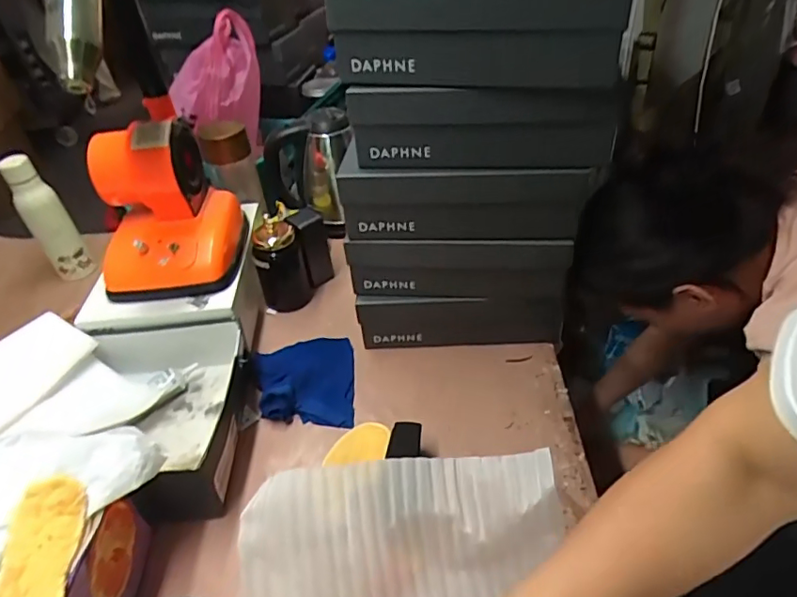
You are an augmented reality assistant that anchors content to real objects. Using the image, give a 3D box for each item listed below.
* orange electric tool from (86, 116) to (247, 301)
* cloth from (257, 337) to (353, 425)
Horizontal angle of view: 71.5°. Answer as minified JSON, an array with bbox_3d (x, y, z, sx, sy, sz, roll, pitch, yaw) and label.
[{"bbox_3d":[-0.340,-0.136,0.800,0.178,0.192,0.189,-7,40,-2],"label":"orange electric tool"},{"bbox_3d":[-0.134,0.114,0.790,0.140,0.032,0.151,-7,40,-3],"label":"cloth"}]

